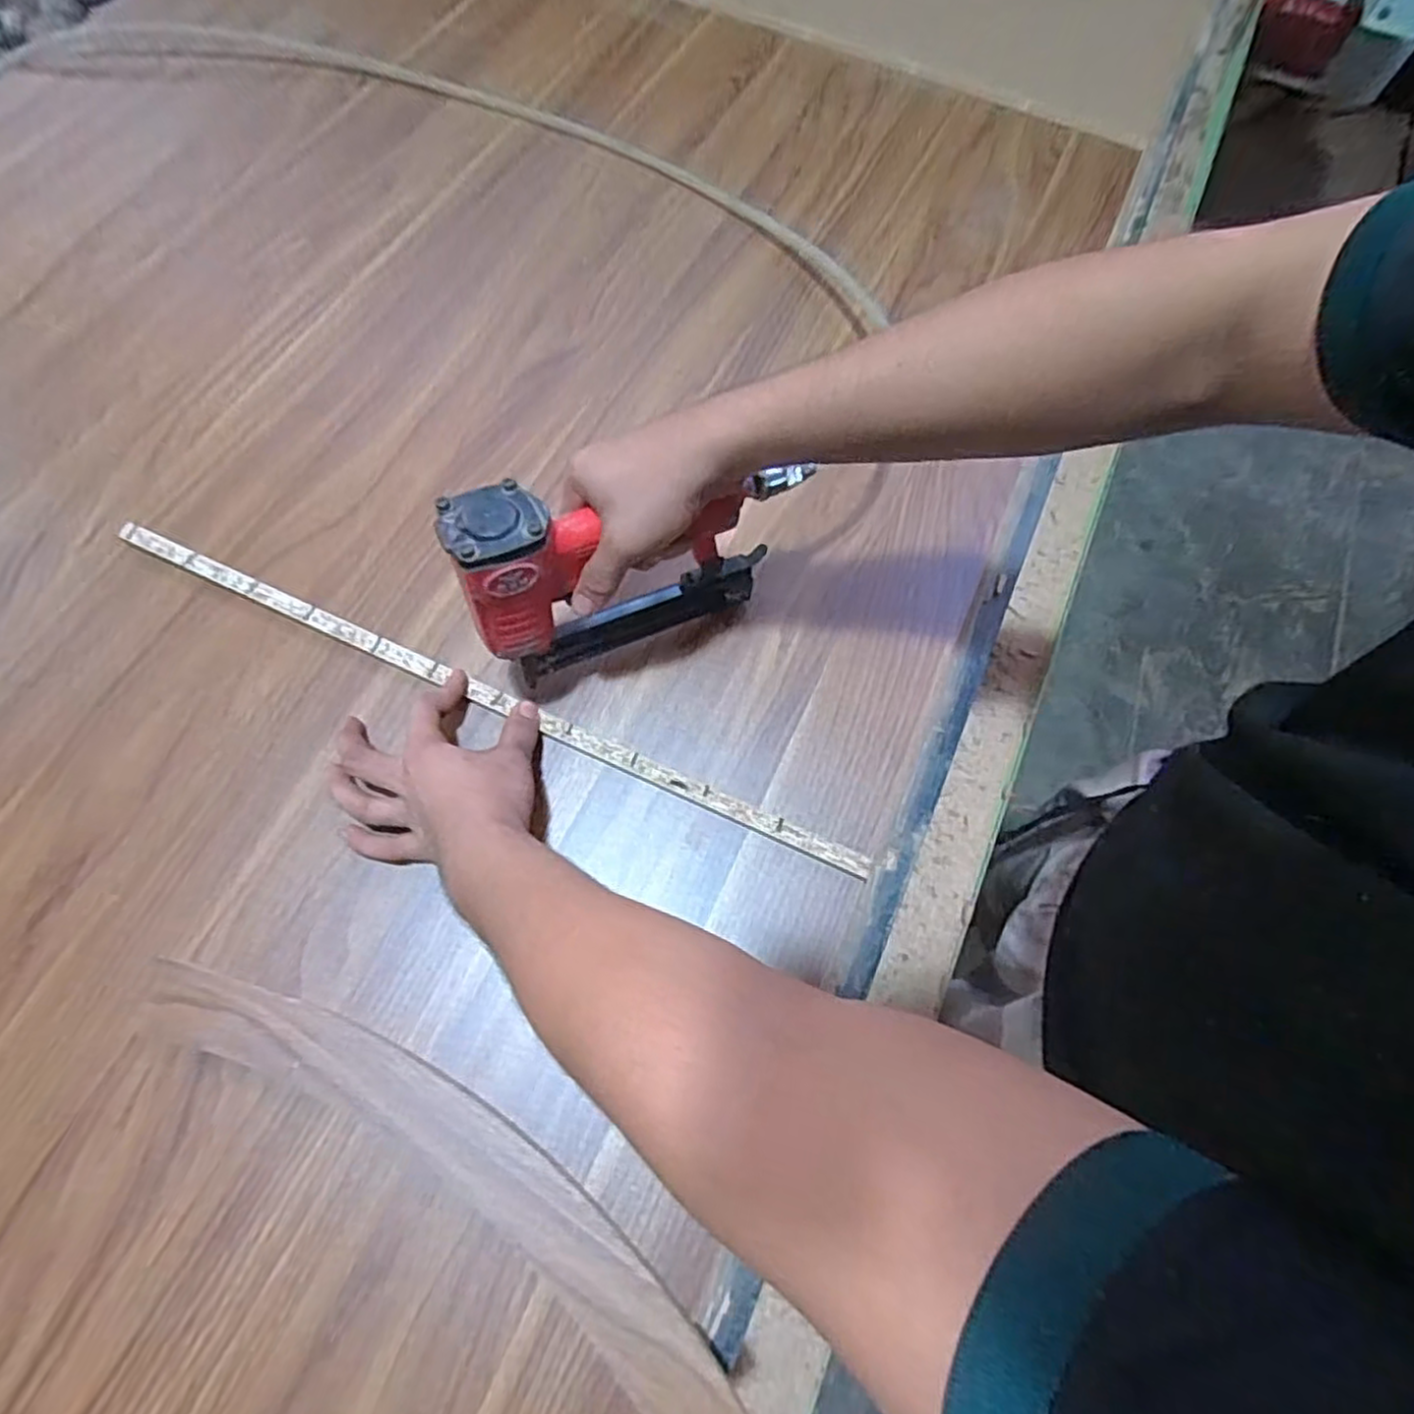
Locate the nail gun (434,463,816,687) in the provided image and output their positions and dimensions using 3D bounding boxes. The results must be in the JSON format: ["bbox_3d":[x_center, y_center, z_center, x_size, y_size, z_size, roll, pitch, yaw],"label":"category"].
[{"bbox_3d":[-0.039,-0.104,0.509,0.246,0.174,0.056,-21,68,-10],"label":"nail gun"}]

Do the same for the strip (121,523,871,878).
[{"bbox_3d":[-0.178,-0.011,0.565,0.642,0.009,0.015,24,68,6],"label":"strip"}]

